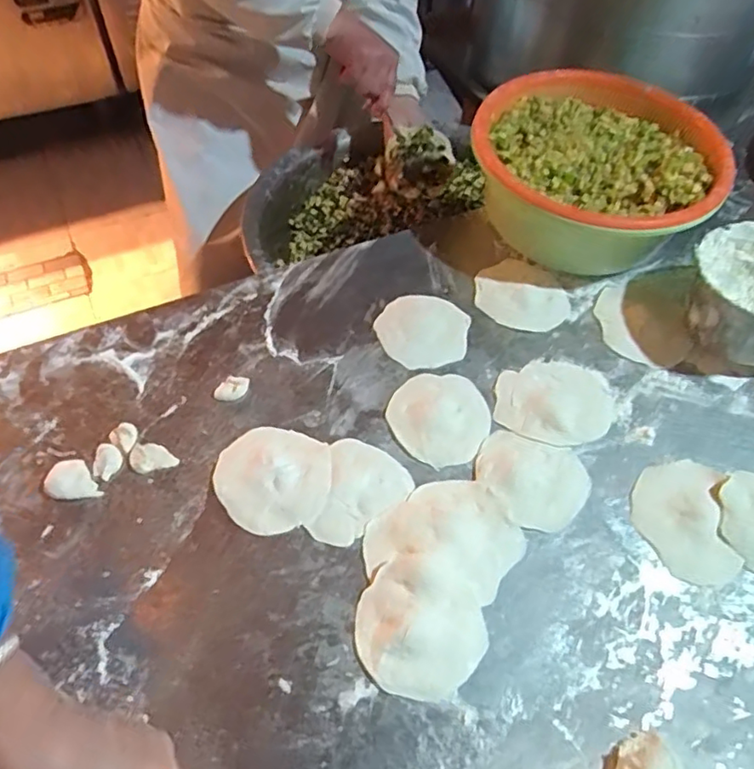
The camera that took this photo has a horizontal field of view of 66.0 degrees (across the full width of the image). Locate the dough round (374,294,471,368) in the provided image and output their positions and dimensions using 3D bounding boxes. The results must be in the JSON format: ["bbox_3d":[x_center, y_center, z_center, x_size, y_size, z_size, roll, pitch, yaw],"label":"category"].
[{"bbox_3d":[0.050,-0.059,0.619,0.095,0.007,0.097,1,56,-1],"label":"dough round"}]

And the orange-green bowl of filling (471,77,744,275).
[{"bbox_3d":[0.239,-0.234,0.677,0.255,0.127,0.251,1,56,-1],"label":"orange-green bowl of filling"}]

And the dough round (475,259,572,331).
[{"bbox_3d":[0.161,-0.101,0.650,0.103,0.013,0.090,36,62,21],"label":"dough round"}]

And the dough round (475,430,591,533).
[{"bbox_3d":[0.139,0.087,0.525,0.099,0.007,0.084,17,57,10],"label":"dough round"}]

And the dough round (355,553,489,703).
[{"bbox_3d":[0.034,0.186,0.446,0.097,0.016,0.096,1,56,-1],"label":"dough round"}]

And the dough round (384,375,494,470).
[{"bbox_3d":[0.062,0.027,0.558,0.093,0.009,0.100,1,56,-1],"label":"dough round"}]

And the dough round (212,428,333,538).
[{"bbox_3d":[-0.092,0.081,0.514,0.102,0.014,0.096,1,56,-1],"label":"dough round"}]

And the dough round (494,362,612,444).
[{"bbox_3d":[0.176,0.016,0.573,0.114,0.008,0.094,8,56,3],"label":"dough round"}]

